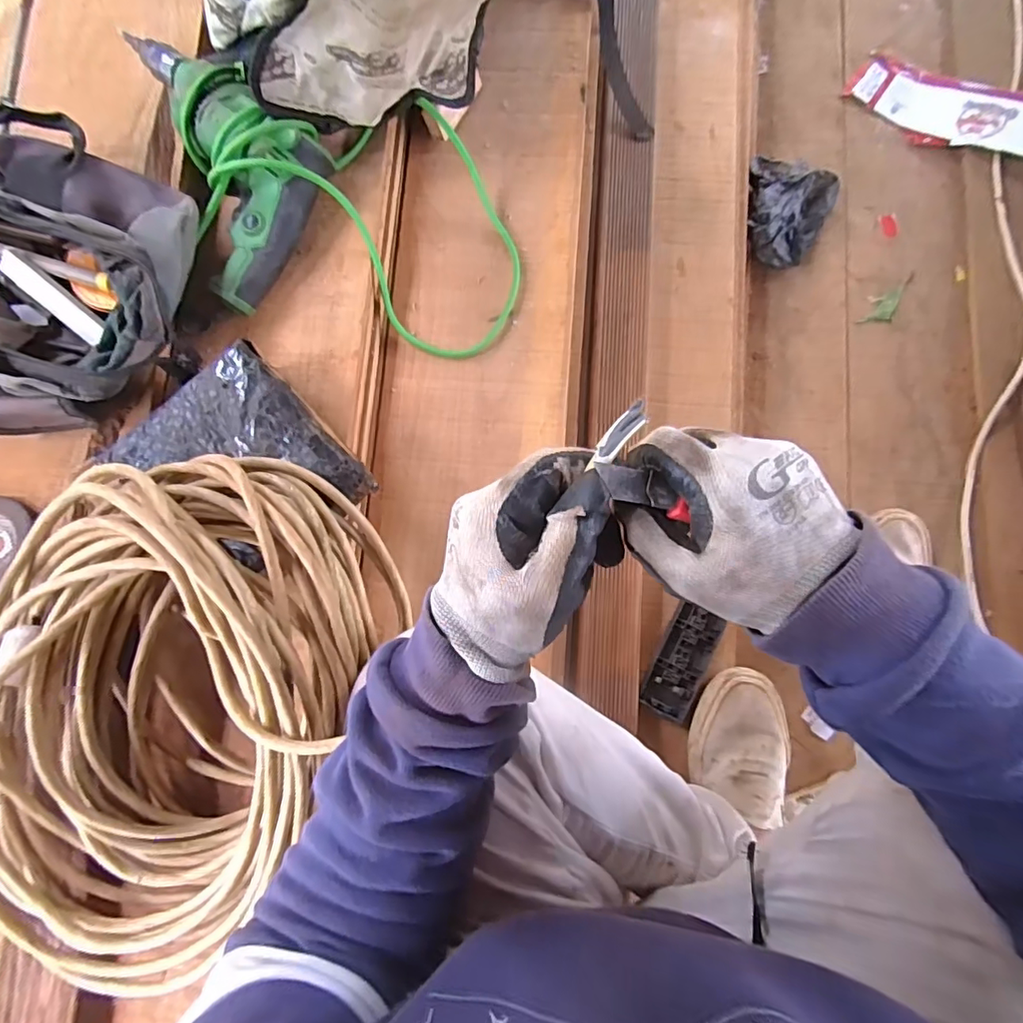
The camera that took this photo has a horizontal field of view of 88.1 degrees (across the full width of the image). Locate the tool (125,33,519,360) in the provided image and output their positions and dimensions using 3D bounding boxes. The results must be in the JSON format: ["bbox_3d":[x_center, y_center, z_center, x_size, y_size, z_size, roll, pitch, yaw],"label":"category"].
[{"bbox_3d":[-0.188,-0.311,0.532,0.404,0.107,0.249,10,82,4],"label":"tool"}]

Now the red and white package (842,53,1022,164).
[{"bbox_3d":[0.712,-0.623,0.828,0.359,0.045,0.108,31,96,18],"label":"red and white package"}]

